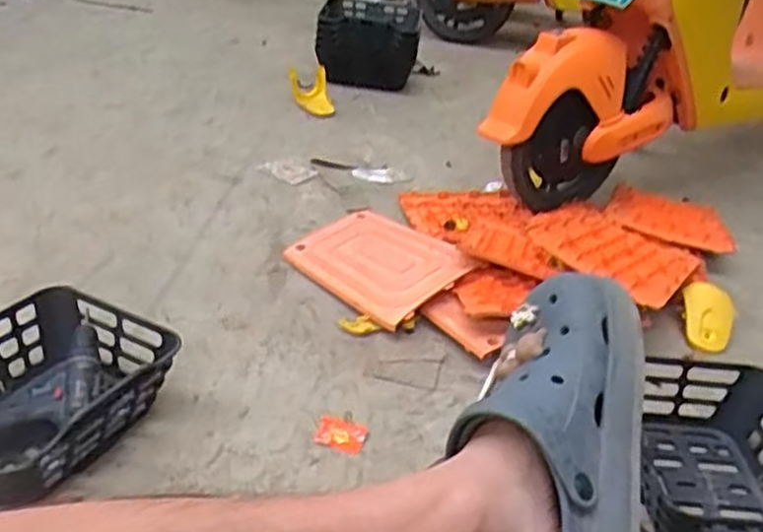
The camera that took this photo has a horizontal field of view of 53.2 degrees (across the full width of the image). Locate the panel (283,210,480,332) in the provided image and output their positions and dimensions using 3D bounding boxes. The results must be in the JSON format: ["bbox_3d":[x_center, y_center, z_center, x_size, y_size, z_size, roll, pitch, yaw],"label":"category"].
[{"bbox_3d":[-0.007,-0.015,1.493,0.347,0.030,0.263,28,44,37],"label":"panel"}]

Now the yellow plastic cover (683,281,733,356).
[{"bbox_3d":[0.619,0.095,1.452,0.100,0.020,0.154,24,60,9],"label":"yellow plastic cover"}]

